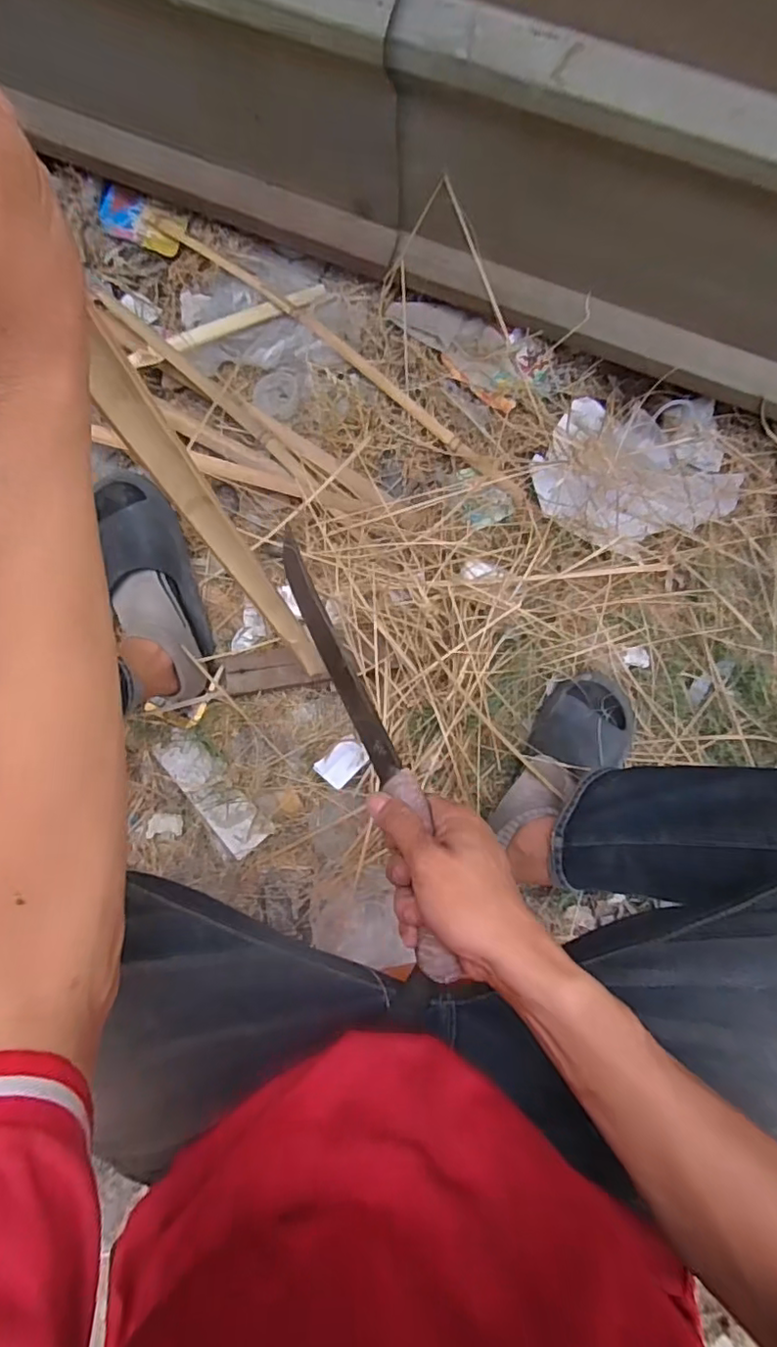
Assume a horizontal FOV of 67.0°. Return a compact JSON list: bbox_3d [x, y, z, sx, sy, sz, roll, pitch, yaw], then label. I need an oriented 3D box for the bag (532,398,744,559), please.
[{"bbox_3d":[0.357,-0.296,0.827,0.277,0.056,0.241,6,78,1],"label":"bag"}]

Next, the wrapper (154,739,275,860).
[{"bbox_3d":[-0.236,0.159,0.789,0.063,0.020,0.187,-40,81,-9],"label":"wrapper"}]

